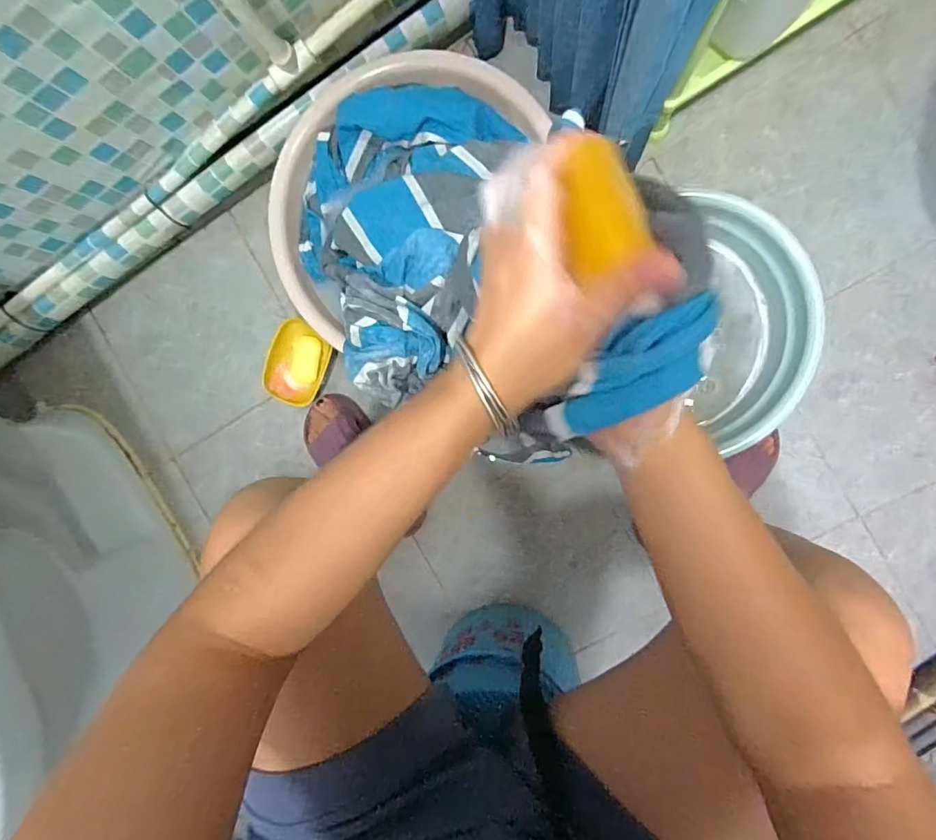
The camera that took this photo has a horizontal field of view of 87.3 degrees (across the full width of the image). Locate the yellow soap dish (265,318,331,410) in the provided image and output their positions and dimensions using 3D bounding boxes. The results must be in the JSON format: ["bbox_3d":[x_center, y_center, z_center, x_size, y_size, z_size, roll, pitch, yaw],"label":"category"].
[{"bbox_3d":[-0.267,-0.088,0.776,0.092,0.038,0.124,28,97,4],"label":"yellow soap dish"}]

